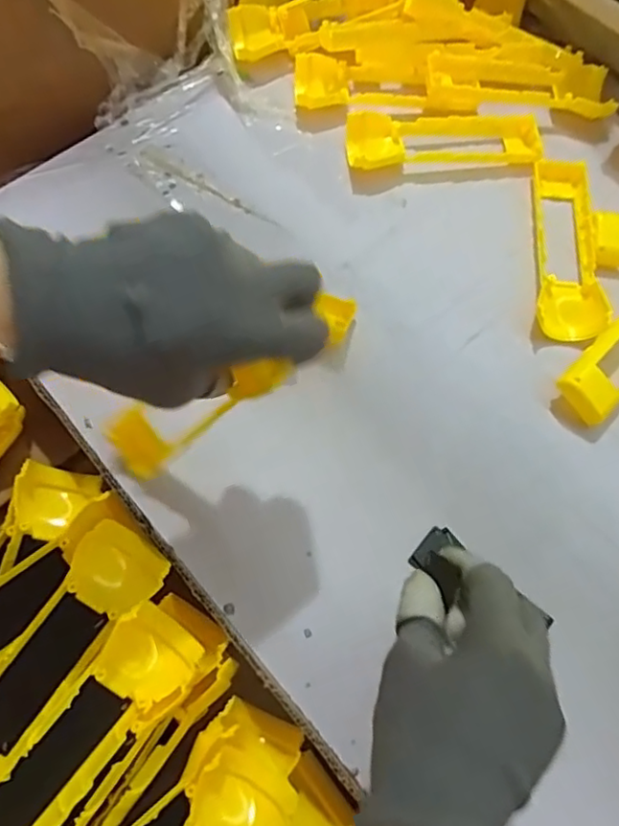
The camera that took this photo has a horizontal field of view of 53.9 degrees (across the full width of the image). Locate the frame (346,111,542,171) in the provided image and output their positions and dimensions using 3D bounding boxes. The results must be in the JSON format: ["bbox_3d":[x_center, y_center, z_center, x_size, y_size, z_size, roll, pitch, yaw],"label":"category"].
[{"bbox_3d":[0.114,-0.232,0.520,0.163,0.018,0.050,-3,68,-2],"label":"frame"}]

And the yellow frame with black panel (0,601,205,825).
[{"bbox_3d":[-0.126,0.184,0.327,0.043,0.046,0.165,36,72,13],"label":"yellow frame with black panel"}]

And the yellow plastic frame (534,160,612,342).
[{"bbox_3d":[0.200,-0.132,0.481,0.049,0.022,0.166,5,68,1],"label":"yellow plastic frame"}]

